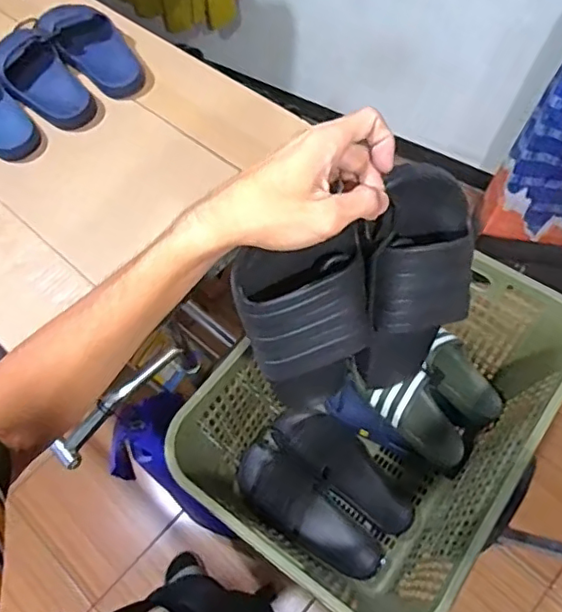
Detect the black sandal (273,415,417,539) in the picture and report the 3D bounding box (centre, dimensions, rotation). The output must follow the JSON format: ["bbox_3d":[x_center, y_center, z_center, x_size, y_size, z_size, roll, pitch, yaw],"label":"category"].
[{"bbox_3d":[0.112,0.282,1.018,0.283,0.082,0.108,34,69,20],"label":"black sandal"}]

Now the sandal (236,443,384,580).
[{"bbox_3d":[0.041,0.345,0.965,0.283,0.081,0.099,34,69,20],"label":"sandal"}]

